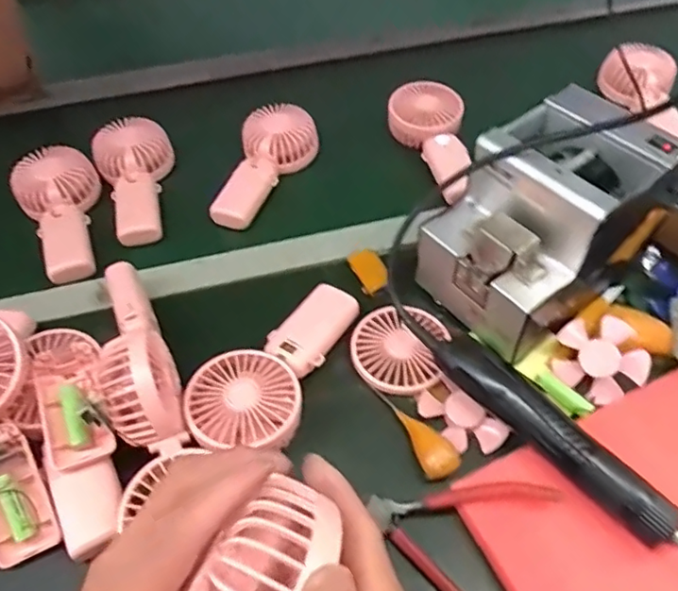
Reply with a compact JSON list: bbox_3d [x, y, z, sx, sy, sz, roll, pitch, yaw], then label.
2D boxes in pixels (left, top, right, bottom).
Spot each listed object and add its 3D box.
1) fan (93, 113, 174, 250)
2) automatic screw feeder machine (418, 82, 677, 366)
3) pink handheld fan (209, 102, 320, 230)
[{"bbox_3d":[-0.232,-0.139,0.675,0.086,0.058,0.176,-17,52,-11],"label":"fan"},{"bbox_3d":[0.179,-0.065,0.513,0.191,0.141,0.132,-33,56,-22],"label":"automatic screw feeder machine"},{"bbox_3d":[-0.083,-0.157,0.680,0.081,0.052,0.177,10,52,11],"label":"pink handheld fan"}]

